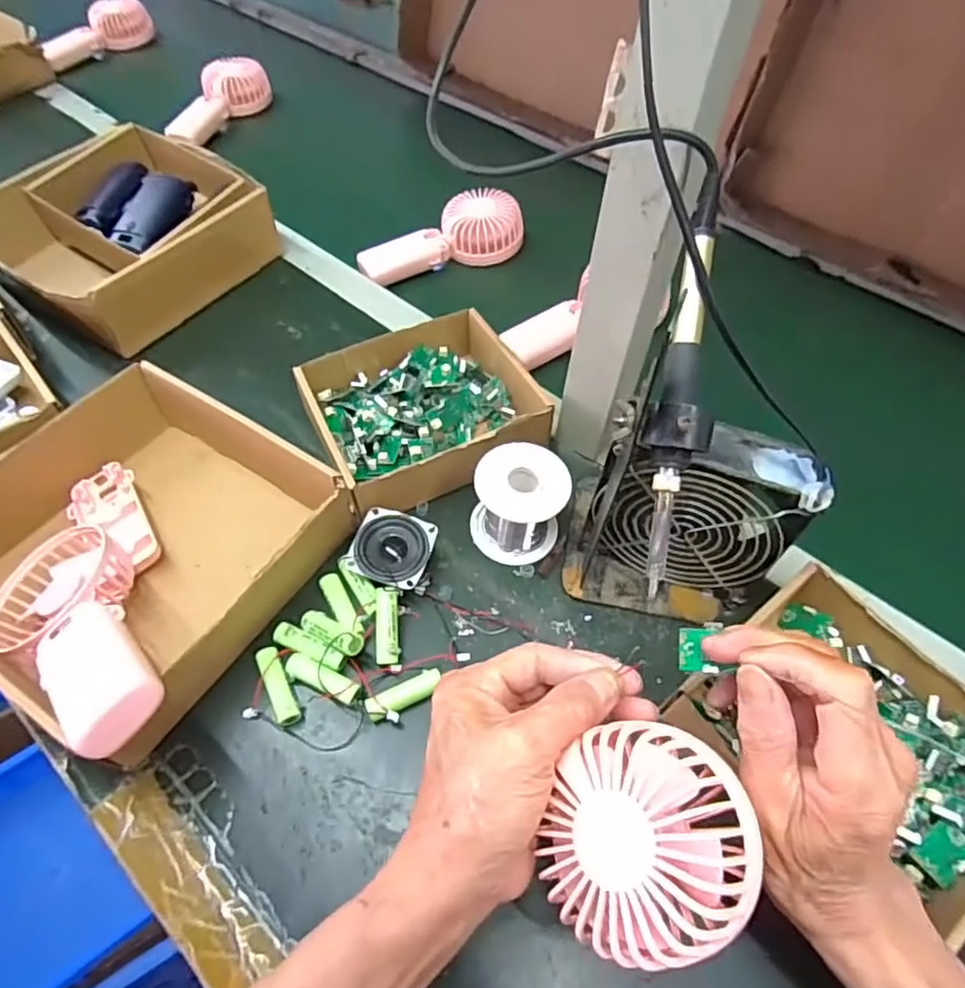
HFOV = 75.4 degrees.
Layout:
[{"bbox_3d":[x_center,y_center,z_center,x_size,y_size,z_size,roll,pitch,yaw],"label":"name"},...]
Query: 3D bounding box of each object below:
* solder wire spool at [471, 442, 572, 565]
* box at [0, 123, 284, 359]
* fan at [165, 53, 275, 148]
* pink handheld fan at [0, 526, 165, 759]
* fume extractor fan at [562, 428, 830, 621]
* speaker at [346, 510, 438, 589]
[{"bbox_3d":[0.026,0.008,0.451,0.066,0.065,0.062,1,56,-1],"label":"solder wire spool"},{"bbox_3d":[-0.349,-0.253,0.614,0.208,0.076,0.217,32,61,18],"label":"box"},{"bbox_3d":[-0.350,-0.521,0.825,0.073,0.045,0.171,18,56,7],"label":"fan"},{"bbox_3d":[-0.239,0.078,0.364,0.085,0.035,0.195,-38,38,-26],"label":"pink handheld fan"},{"bbox_3d":[0.131,0.019,0.412,0.130,0.130,0.082,12,56,6],"label":"fume extractor fan"},{"bbox_3d":[-0.064,0.041,0.445,0.053,0.024,0.052,16,56,10],"label":"speaker"}]

